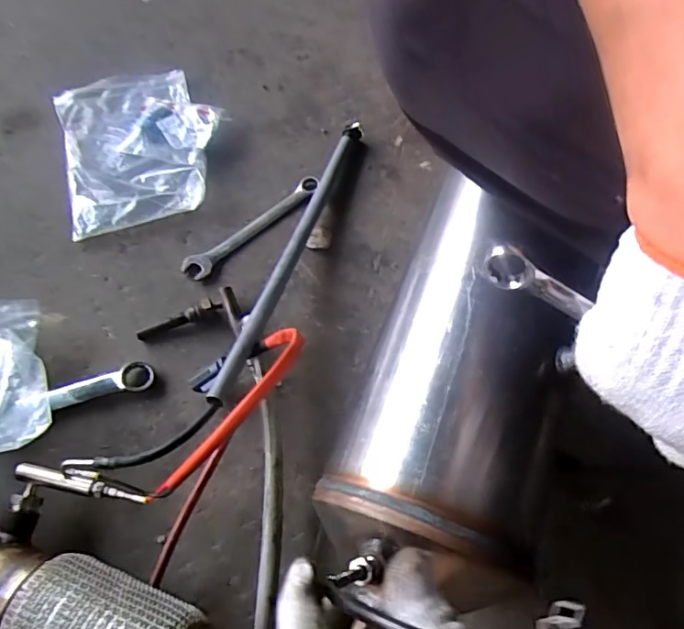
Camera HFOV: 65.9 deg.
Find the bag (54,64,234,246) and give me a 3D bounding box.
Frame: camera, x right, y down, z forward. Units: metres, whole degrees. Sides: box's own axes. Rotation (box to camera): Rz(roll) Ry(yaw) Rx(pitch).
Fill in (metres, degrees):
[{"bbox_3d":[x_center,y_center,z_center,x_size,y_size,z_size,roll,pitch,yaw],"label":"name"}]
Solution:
[{"bbox_3d":[-0.248,-0.220,0.657,0.188,0.022,0.244,-16,66,-11],"label":"bag"}]

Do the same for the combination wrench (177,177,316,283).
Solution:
[{"bbox_3d":[-0.100,-0.104,0.608,0.191,0.006,0.031,-41,72,-20],"label":"combination wrench"}]

